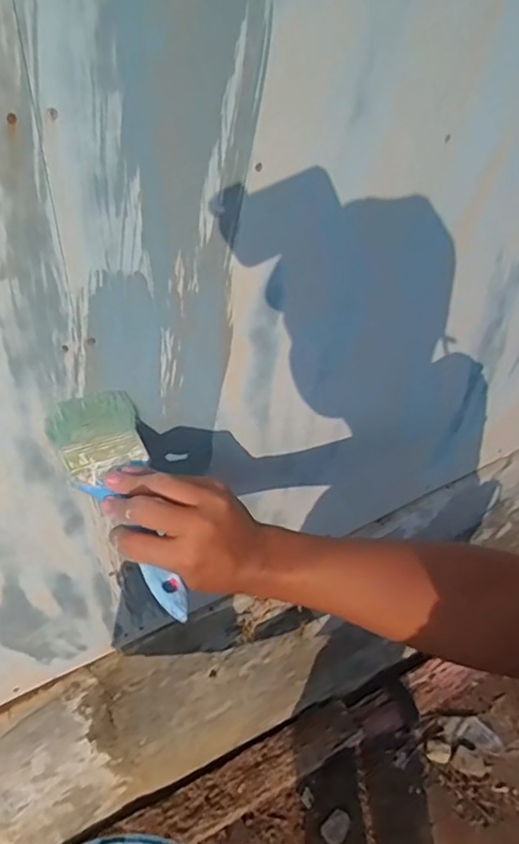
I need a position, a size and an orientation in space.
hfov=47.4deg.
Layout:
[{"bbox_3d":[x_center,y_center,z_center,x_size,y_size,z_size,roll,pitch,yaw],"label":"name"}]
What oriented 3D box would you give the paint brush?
[{"bbox_3d":[-0.099,0.064,0.469,0.074,0.032,0.188,-23,74,-25],"label":"paint brush"}]

